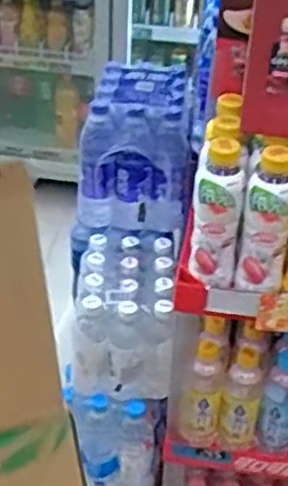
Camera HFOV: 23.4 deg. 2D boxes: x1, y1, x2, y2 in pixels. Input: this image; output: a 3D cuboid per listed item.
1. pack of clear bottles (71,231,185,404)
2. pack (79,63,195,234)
[{"bbox_3d":[-0.036,0.113,1.218,0.172,0.176,0.276,1,30,-3],"label":"pack of clear bottles"},{"bbox_3d":[-0.018,-0.174,1.274,0.186,0.236,0.203,3,30,0],"label":"pack"}]

